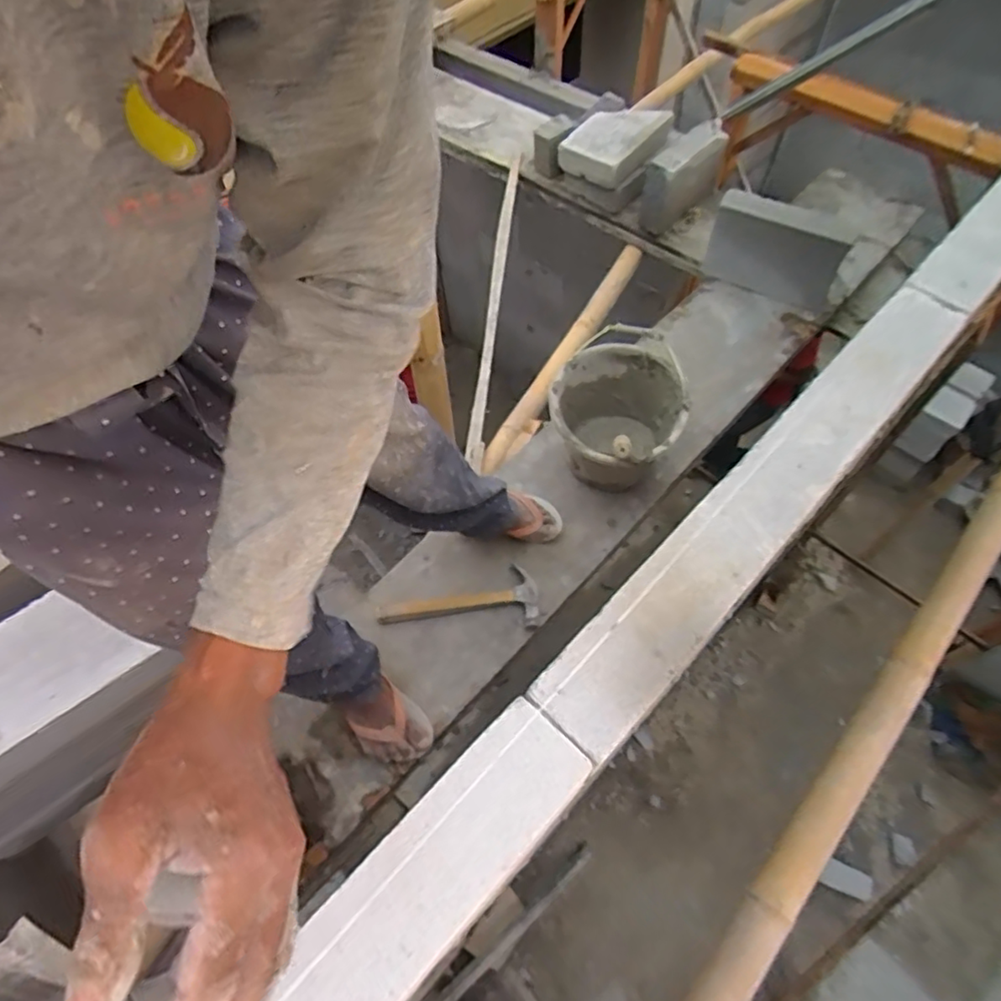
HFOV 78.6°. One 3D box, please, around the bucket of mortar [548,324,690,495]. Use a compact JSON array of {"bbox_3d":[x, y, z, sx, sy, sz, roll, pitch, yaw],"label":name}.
[{"bbox_3d":[0.243,-0.157,1.271,0.279,0.235,0.268,-1,60,2],"label":"bucket of mortar"}]

